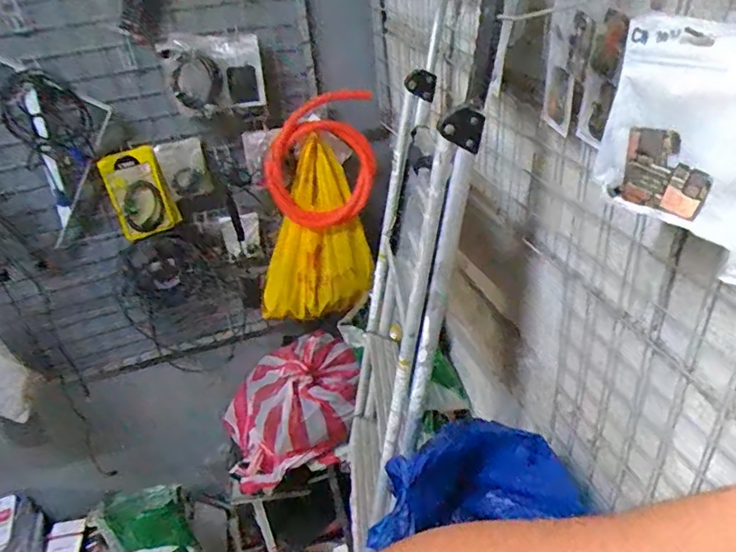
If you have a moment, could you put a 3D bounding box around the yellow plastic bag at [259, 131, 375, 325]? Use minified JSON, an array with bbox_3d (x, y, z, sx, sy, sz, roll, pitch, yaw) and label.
[{"bbox_3d":[-0.151,-0.093,1.396,0.306,0.436,0.112,-16,35,-14],"label":"yellow plastic bag"}]

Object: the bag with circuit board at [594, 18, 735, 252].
[{"bbox_3d":[0.241,-0.112,0.415,0.024,0.148,0.135,-17,36,-27],"label":"bag with circuit board"}]

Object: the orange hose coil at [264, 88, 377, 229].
[{"bbox_3d":[-0.118,-0.276,1.341,0.270,0.293,0.116,-7,34,-2],"label":"orange hose coil"}]

